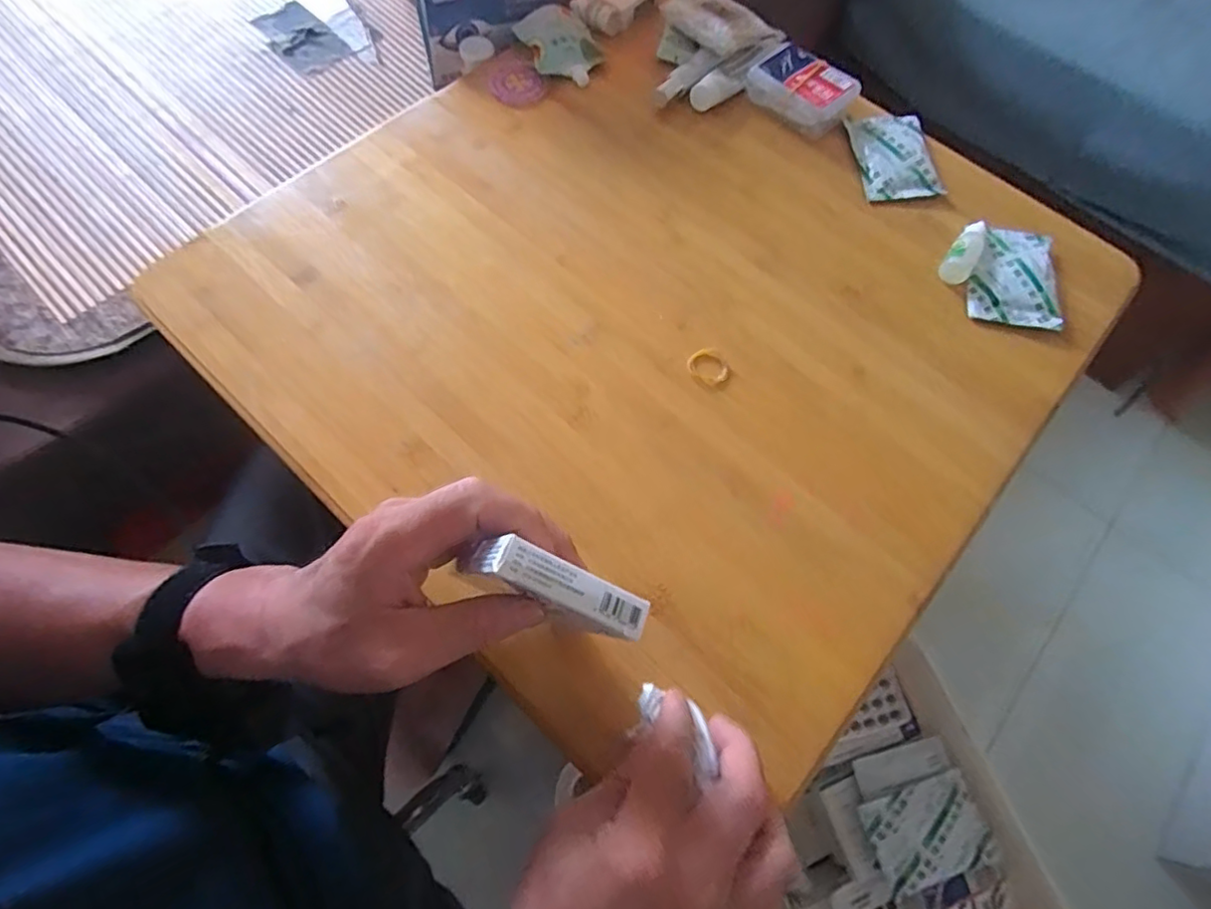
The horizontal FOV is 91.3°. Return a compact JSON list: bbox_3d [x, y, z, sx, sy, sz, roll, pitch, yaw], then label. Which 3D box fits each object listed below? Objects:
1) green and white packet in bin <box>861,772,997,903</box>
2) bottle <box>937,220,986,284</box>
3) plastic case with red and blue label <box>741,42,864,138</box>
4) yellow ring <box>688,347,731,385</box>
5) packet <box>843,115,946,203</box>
[{"bbox_3d":[0.260,0.305,0.476,0.096,0.008,0.067,-16,69,-9],"label":"green and white packet in bin"},{"bbox_3d":[0.289,-0.162,0.475,0.022,0.017,0.065,35,70,11],"label":"bottle"},{"bbox_3d":[0.176,-0.329,0.536,0.086,0.028,0.070,40,71,13],"label":"plastic case with red and blue label"},{"bbox_3d":[0.075,-0.063,0.429,0.028,0.004,0.028,1,67,-2],"label":"yellow ring"},{"bbox_3d":[0.255,-0.265,0.524,0.070,0.009,0.098,-6,67,-5],"label":"packet"}]

